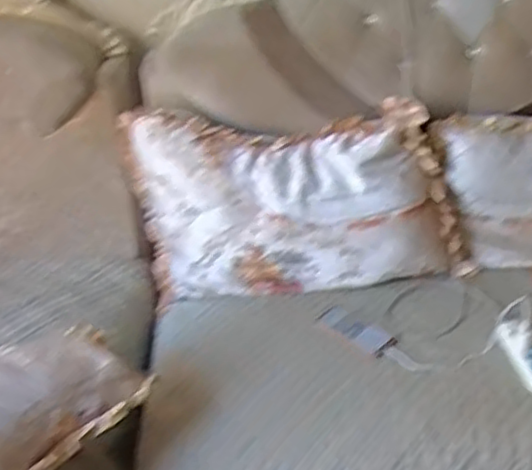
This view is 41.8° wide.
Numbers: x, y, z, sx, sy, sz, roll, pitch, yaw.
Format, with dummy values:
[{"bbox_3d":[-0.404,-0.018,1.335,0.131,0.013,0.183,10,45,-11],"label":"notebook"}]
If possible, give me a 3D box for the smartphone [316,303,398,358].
[{"bbox_3d":[0.187,0.194,1.443,0.082,0.010,0.179,-27,40,-29],"label":"smartphone"}]

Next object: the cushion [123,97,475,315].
[{"bbox_3d":[0.048,-0.090,1.581,0.745,0.438,0.155,-5,6,16],"label":"cushion"}]

